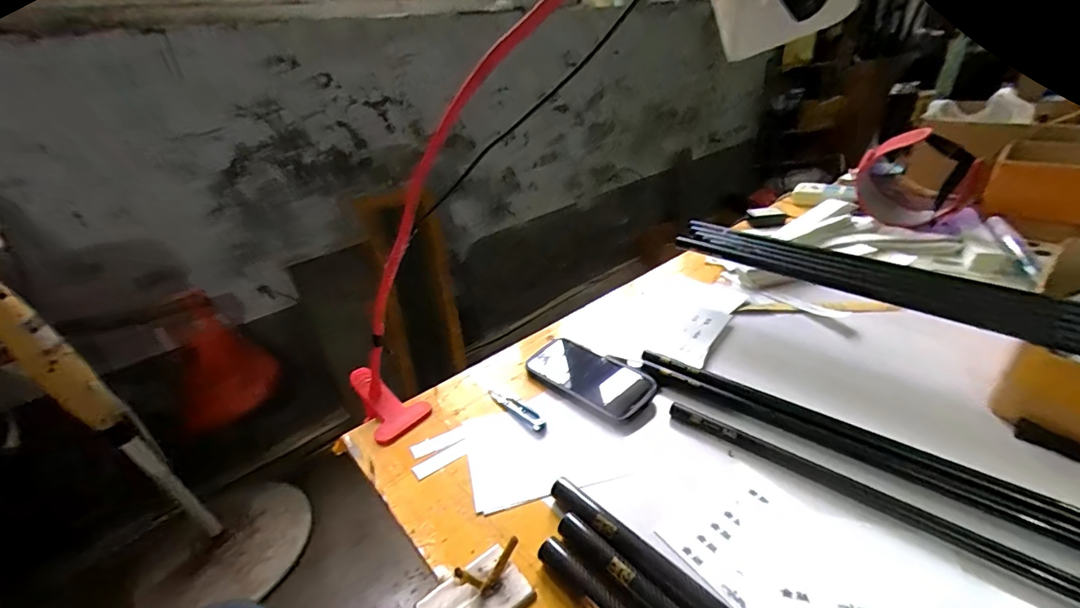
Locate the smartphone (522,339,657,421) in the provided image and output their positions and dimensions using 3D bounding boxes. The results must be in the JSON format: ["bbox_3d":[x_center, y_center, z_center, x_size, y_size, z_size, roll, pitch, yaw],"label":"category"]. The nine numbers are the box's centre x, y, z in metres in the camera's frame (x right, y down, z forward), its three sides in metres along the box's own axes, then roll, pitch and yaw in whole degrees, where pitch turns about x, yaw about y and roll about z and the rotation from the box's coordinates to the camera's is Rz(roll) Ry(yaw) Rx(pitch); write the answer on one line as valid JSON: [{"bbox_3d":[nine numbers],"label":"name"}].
[{"bbox_3d":[0.061,0.091,0.590,0.170,0.014,0.074,19,52,36],"label":"smartphone"}]

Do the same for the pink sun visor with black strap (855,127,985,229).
[{"bbox_3d":[0.677,-0.222,0.837,0.069,0.171,0.178,-19,32,-23],"label":"pink sun visor with black strap"}]

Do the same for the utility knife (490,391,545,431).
[{"bbox_3d":[-0.028,0.127,0.559,0.017,0.009,0.094,-28,36,-34],"label":"utility knife"}]

